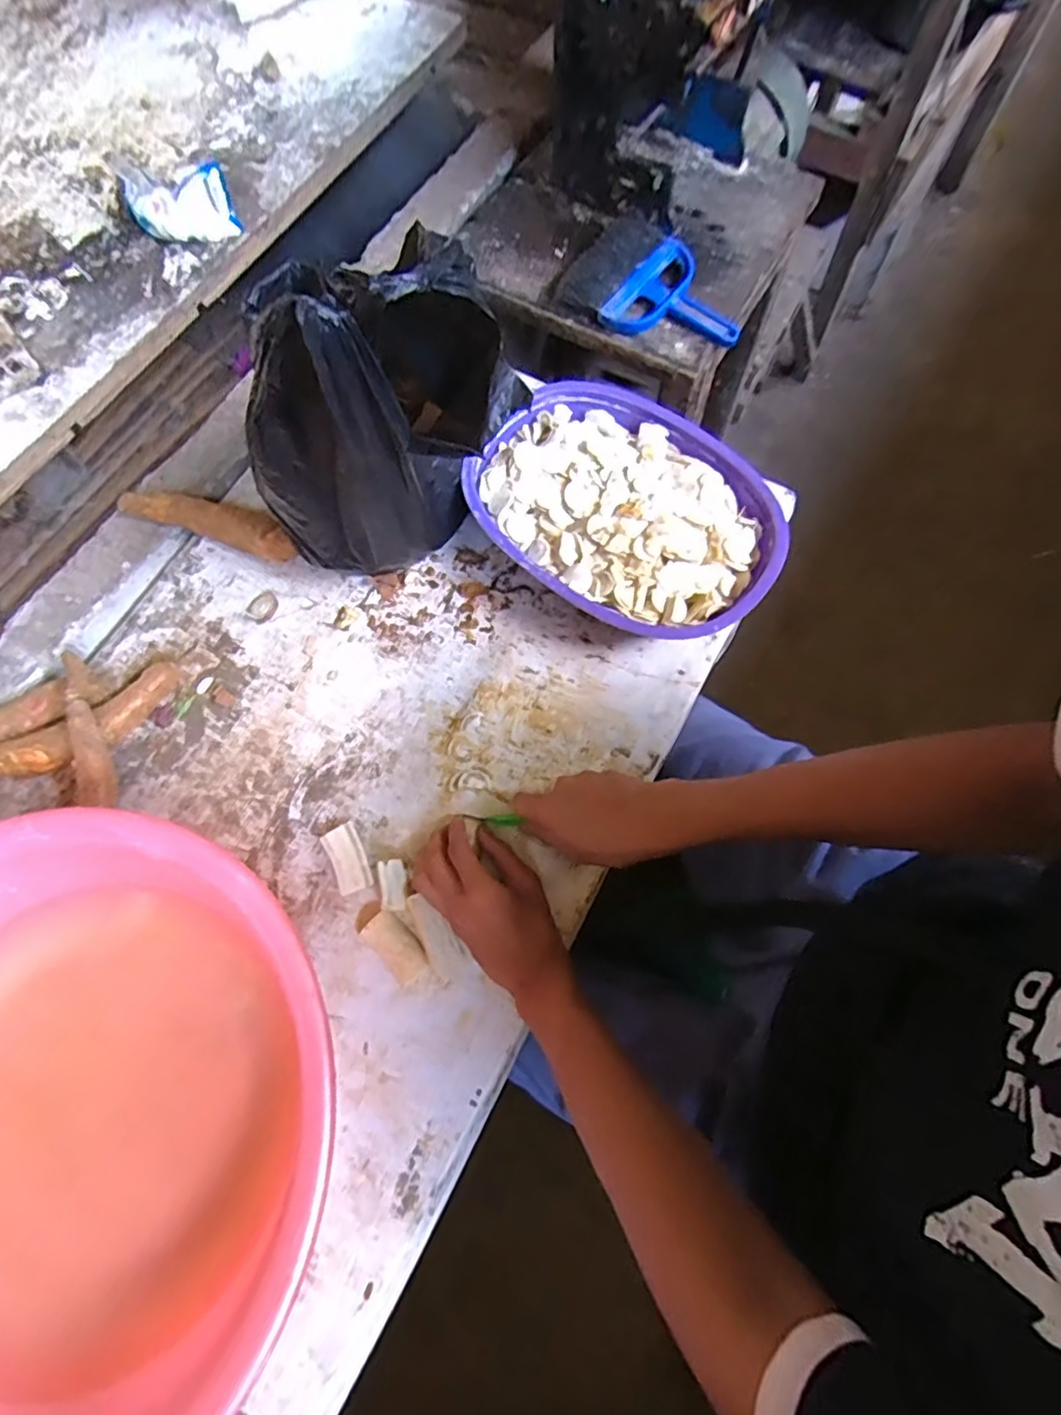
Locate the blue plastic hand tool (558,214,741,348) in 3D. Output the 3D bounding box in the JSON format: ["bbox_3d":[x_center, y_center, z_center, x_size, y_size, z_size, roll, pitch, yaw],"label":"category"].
[{"bbox_3d":[0.152,-0.477,0.712,0.202,0.031,0.137,30,74,10],"label":"blue plastic hand tool"}]

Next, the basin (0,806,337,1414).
[{"bbox_3d":[-0.336,0.294,0.444,0.394,0.136,0.406,-2,71,6],"label":"basin"}]

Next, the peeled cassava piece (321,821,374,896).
[{"bbox_3d":[-0.158,0.131,0.539,0.030,0.020,0.060,-29,71,-4],"label":"peeled cassava piece"}]

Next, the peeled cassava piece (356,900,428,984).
[{"bbox_3d":[-0.116,0.192,0.515,0.071,0.021,0.030,41,80,17],"label":"peeled cassava piece"}]

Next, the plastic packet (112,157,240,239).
[{"bbox_3d":[-0.424,-0.600,0.750,0.132,0.072,0.060,5,72,8],"label":"plastic packet"}]

